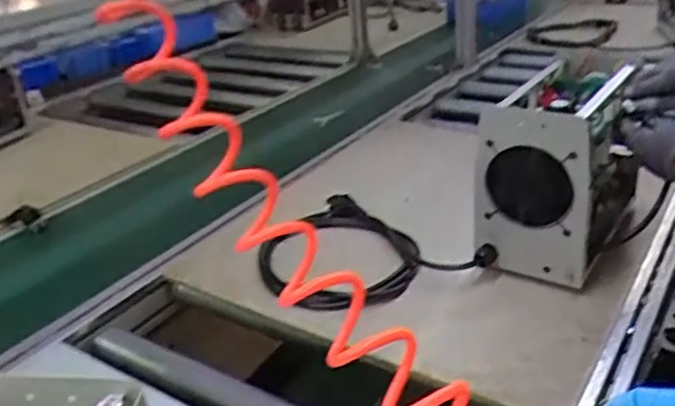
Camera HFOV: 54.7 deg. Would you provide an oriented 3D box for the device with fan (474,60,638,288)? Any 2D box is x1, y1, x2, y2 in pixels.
[{"bbox_3d":[0.308,-0.049,0.899,0.140,0.235,0.290,12,30,32],"label":"device with fan"}]

